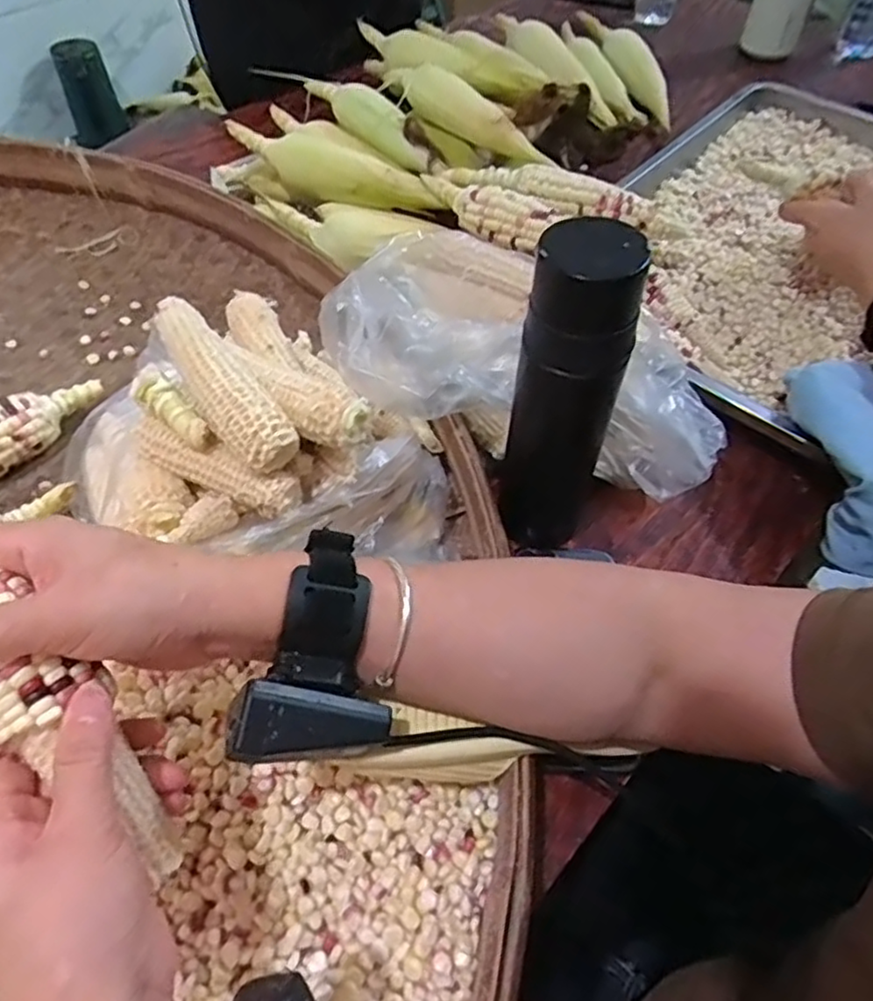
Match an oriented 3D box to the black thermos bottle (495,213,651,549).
[{"bbox_3d":[0.081,-0.055,0.440,0.061,0.250,0.056,15,55,10],"label":"black thermos bottle"}]

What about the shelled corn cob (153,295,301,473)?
[{"bbox_3d":[-0.136,-0.072,0.415,0.036,0.036,0.140,-32,63,-22],"label":"shelled corn cob"}]

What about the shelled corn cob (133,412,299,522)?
[{"bbox_3d":[-0.138,-0.020,0.408,0.107,0.030,0.023,17,56,12],"label":"shelled corn cob"}]

